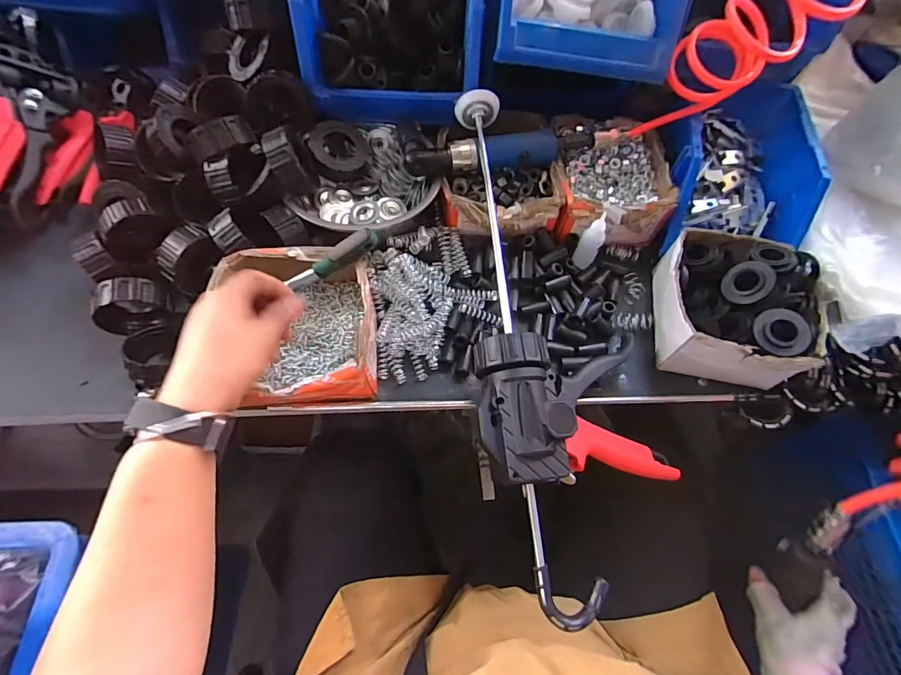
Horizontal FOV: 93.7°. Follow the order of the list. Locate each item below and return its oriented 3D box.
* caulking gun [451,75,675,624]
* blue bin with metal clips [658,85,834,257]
[{"bbox_3d":[0.102,-0.021,0.410,0.180,0.110,0.501,-2,62,-5],"label":"caulking gun"},{"bbox_3d":[0.349,-0.224,0.527,0.149,0.097,0.250,10,61,2],"label":"blue bin with metal clips"}]

